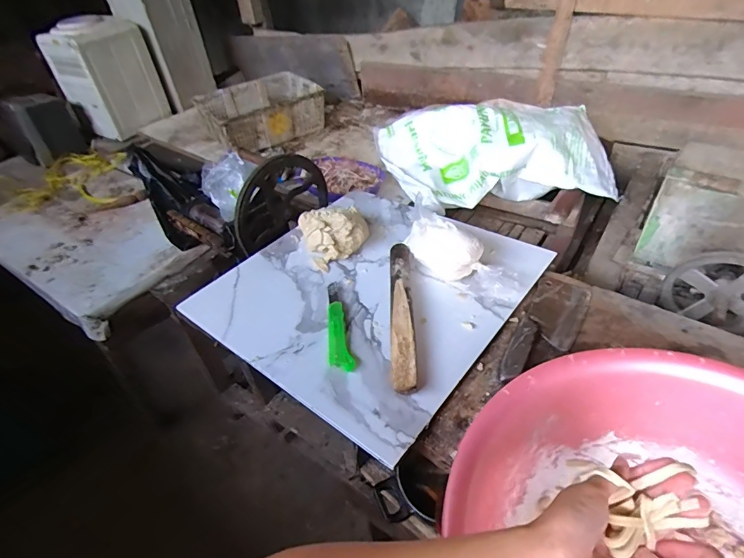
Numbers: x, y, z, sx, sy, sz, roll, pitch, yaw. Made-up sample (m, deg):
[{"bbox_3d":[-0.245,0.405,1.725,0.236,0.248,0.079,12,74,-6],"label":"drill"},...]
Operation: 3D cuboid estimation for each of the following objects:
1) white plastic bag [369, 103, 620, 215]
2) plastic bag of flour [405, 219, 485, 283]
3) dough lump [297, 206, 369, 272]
[{"bbox_3d":[0.370,-0.408,1.343,0.686,0.189,0.435,-4,42,2],"label":"white plastic bag"},{"bbox_3d":[0.126,-0.065,0.757,0.083,0.070,0.144,-27,46,-21],"label":"plastic bag of flour"},{"bbox_3d":[-0.078,-0.101,0.851,0.125,0.070,0.138,-25,46,-20],"label":"dough lump"}]

